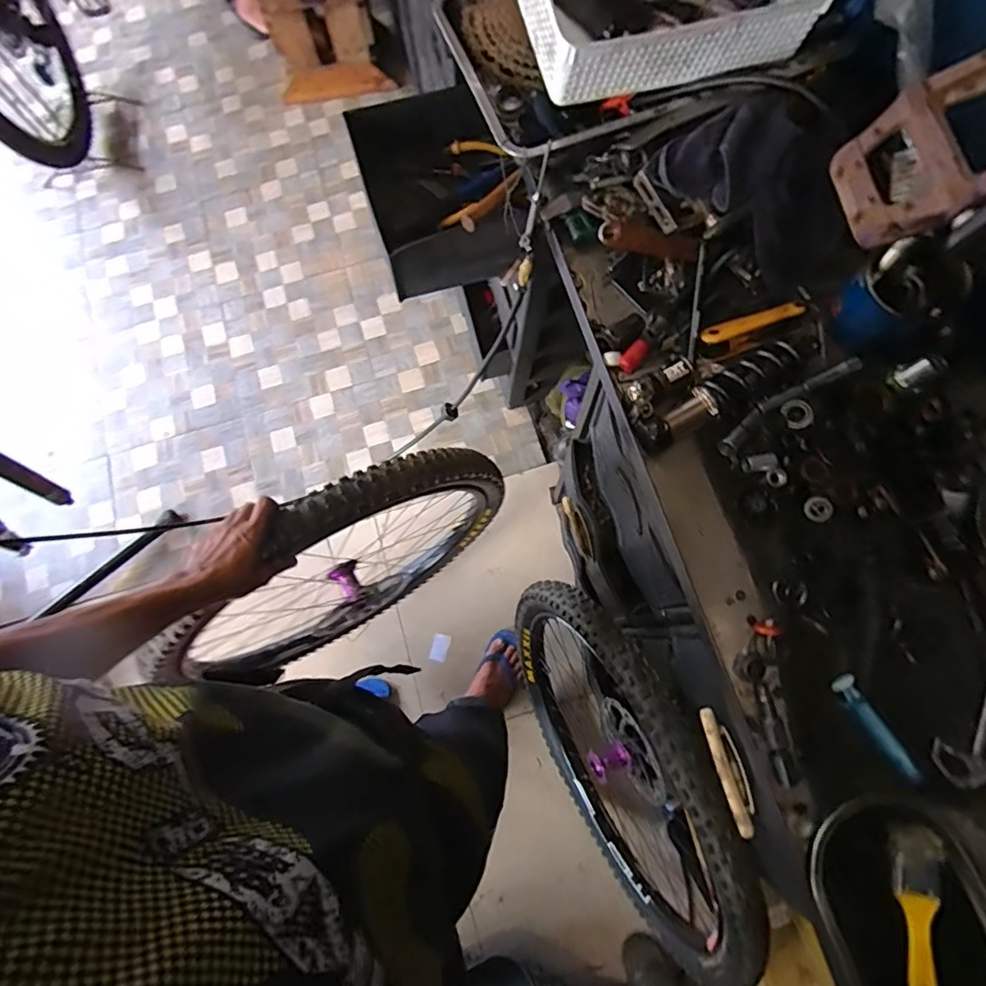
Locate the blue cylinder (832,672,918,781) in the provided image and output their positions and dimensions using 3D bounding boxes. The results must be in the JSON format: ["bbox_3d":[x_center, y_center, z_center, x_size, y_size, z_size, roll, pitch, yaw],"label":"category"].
[{"bbox_3d":[0.384,0.237,0.552,0.026,0.028,0.110,-32,77,-6],"label":"blue cylinder"}]

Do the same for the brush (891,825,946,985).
[{"bbox_3d":[0.397,0.392,0.517,0.039,0.007,0.142,9,76,21],"label":"brush"}]

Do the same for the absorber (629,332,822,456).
[{"bbox_3d":[0.268,-0.120,0.626,0.234,0.035,0.040,-32,77,-6],"label":"absorber"}]

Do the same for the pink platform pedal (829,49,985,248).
[{"bbox_3d":[0.280,-0.215,0.346,0.109,0.017,0.092,-25,65,37],"label":"pink platform pedal"}]

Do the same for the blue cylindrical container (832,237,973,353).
[{"bbox_3d":[0.442,-0.215,0.613,0.103,0.087,0.097,-32,77,-6],"label":"blue cylindrical container"}]

